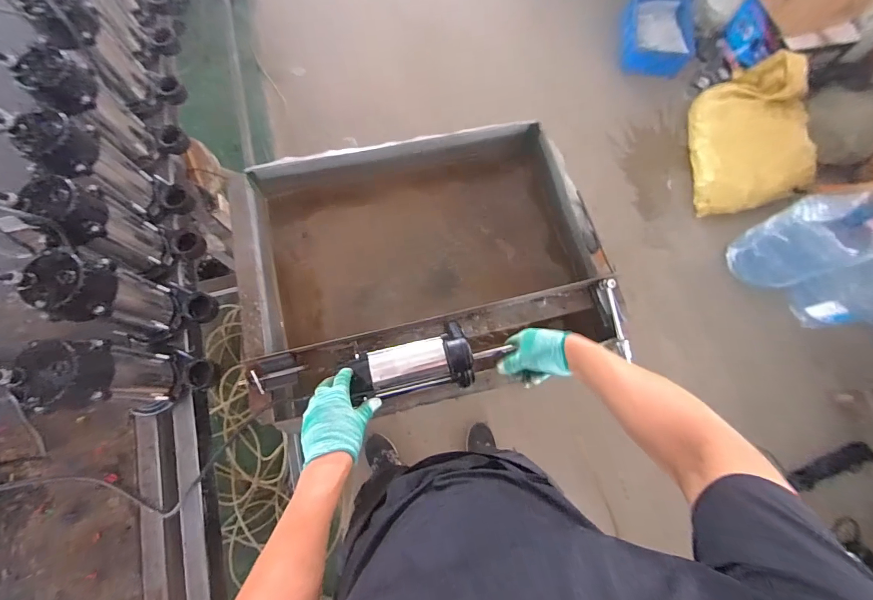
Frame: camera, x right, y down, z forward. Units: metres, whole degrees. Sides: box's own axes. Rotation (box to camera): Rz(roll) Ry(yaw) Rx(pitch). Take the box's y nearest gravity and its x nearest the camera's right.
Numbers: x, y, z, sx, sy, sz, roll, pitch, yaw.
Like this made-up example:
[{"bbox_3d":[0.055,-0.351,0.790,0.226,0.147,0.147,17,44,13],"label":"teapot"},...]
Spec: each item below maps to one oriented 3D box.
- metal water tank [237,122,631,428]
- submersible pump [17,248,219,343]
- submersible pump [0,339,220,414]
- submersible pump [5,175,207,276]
[{"bbox_3d":[-0.030,-0.071,0.893,0.744,0.244,0.589,-11,75,-4],"label":"metal water tank"},{"bbox_3d":[-0.503,0.004,0.636,0.143,0.230,0.114,14,75,2],"label":"submersible pump"},{"bbox_3d":[-0.480,0.122,0.599,0.146,0.234,0.111,4,74,0],"label":"submersible pump"},{"bbox_3d":[-0.546,-0.117,0.663,0.125,0.235,0.120,15,75,3],"label":"submersible pump"}]

